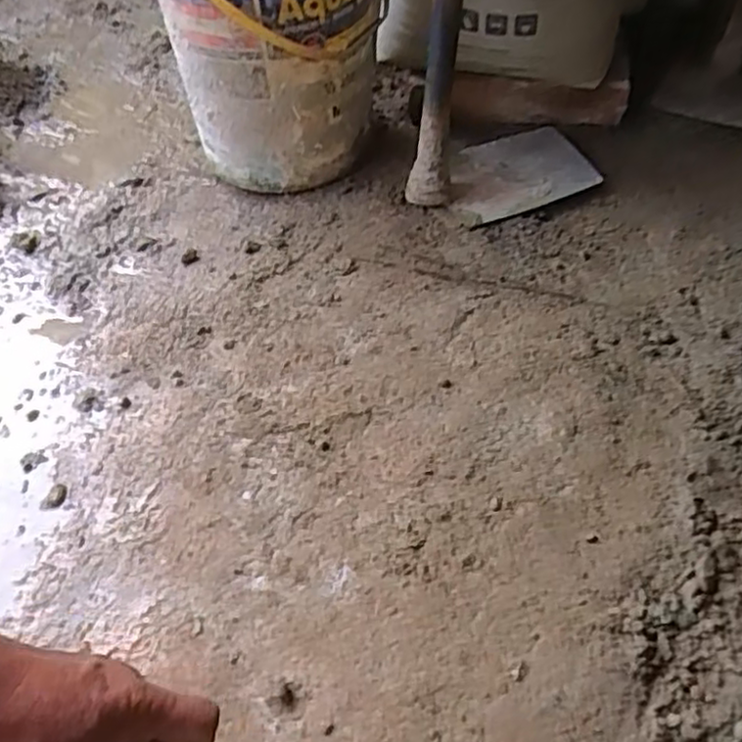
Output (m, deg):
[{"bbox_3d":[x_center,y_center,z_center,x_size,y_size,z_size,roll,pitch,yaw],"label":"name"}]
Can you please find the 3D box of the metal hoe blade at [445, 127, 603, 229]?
[{"bbox_3d":[0.205,-0.290,1.035,0.212,0.035,0.173,-15,50,-6],"label":"metal hoe blade"}]

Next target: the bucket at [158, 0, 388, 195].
[{"bbox_3d":[-0.131,-0.475,1.003,0.299,0.385,0.297,-7,49,0],"label":"bucket"}]

